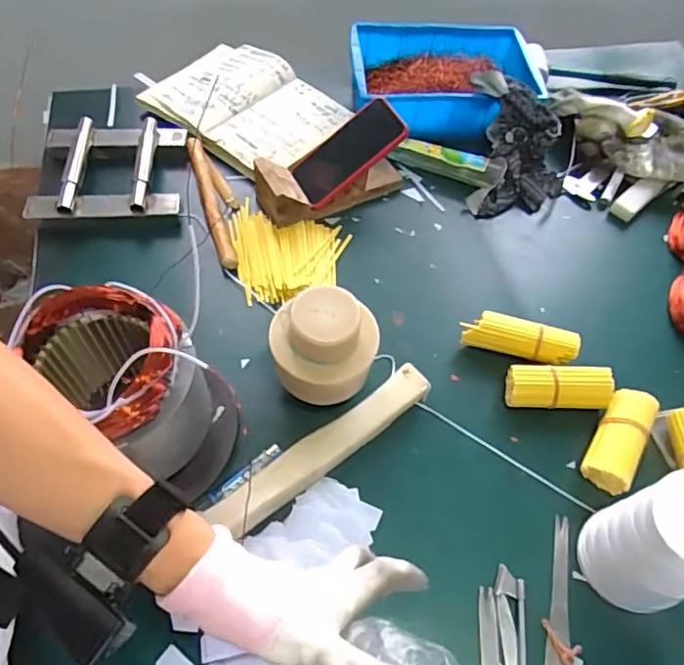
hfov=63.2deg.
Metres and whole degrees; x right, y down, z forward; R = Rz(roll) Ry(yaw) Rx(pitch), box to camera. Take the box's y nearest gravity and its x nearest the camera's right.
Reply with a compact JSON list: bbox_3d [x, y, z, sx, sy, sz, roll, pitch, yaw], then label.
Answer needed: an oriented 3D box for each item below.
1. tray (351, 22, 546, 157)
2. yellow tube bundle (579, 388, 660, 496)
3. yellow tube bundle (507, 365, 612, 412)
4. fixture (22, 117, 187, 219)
[{"bbox_3d":[0.171,-0.408,0.898,0.305,0.082,0.220,2,57,-2],"label":"tray"},{"bbox_3d":[0.300,0.114,0.599,0.050,0.035,0.110,30,60,15],"label":"yellow tube bundle"},{"bbox_3d":[0.246,0.063,0.634,0.116,0.036,0.047,5,57,-1],"label":"yellow tube bundle"},{"bbox_3d":[-0.327,-0.228,0.786,0.195,0.046,0.174,-2,57,-5],"label":"fixture"}]

